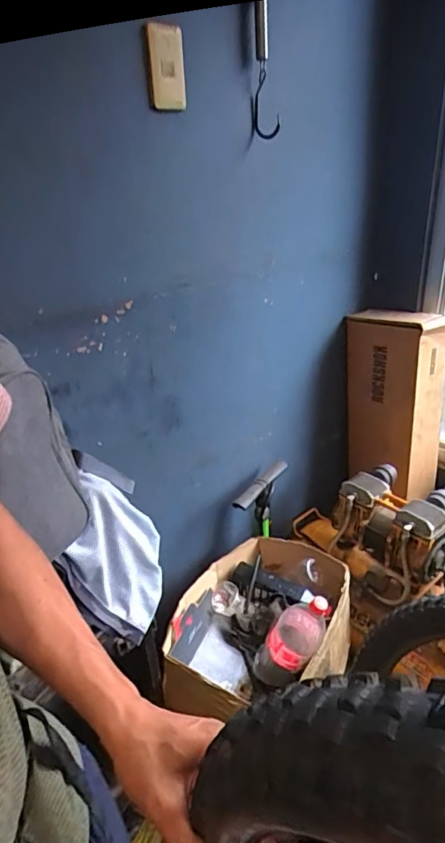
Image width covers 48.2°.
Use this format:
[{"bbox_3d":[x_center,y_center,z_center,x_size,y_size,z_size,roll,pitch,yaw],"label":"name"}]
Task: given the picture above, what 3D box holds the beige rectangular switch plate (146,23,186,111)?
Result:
[{"bbox_3d":[-0.090,-0.572,0.809,0.060,0.114,0.014,-21,44,-24],"label":"beige rectangular switch plate"}]

